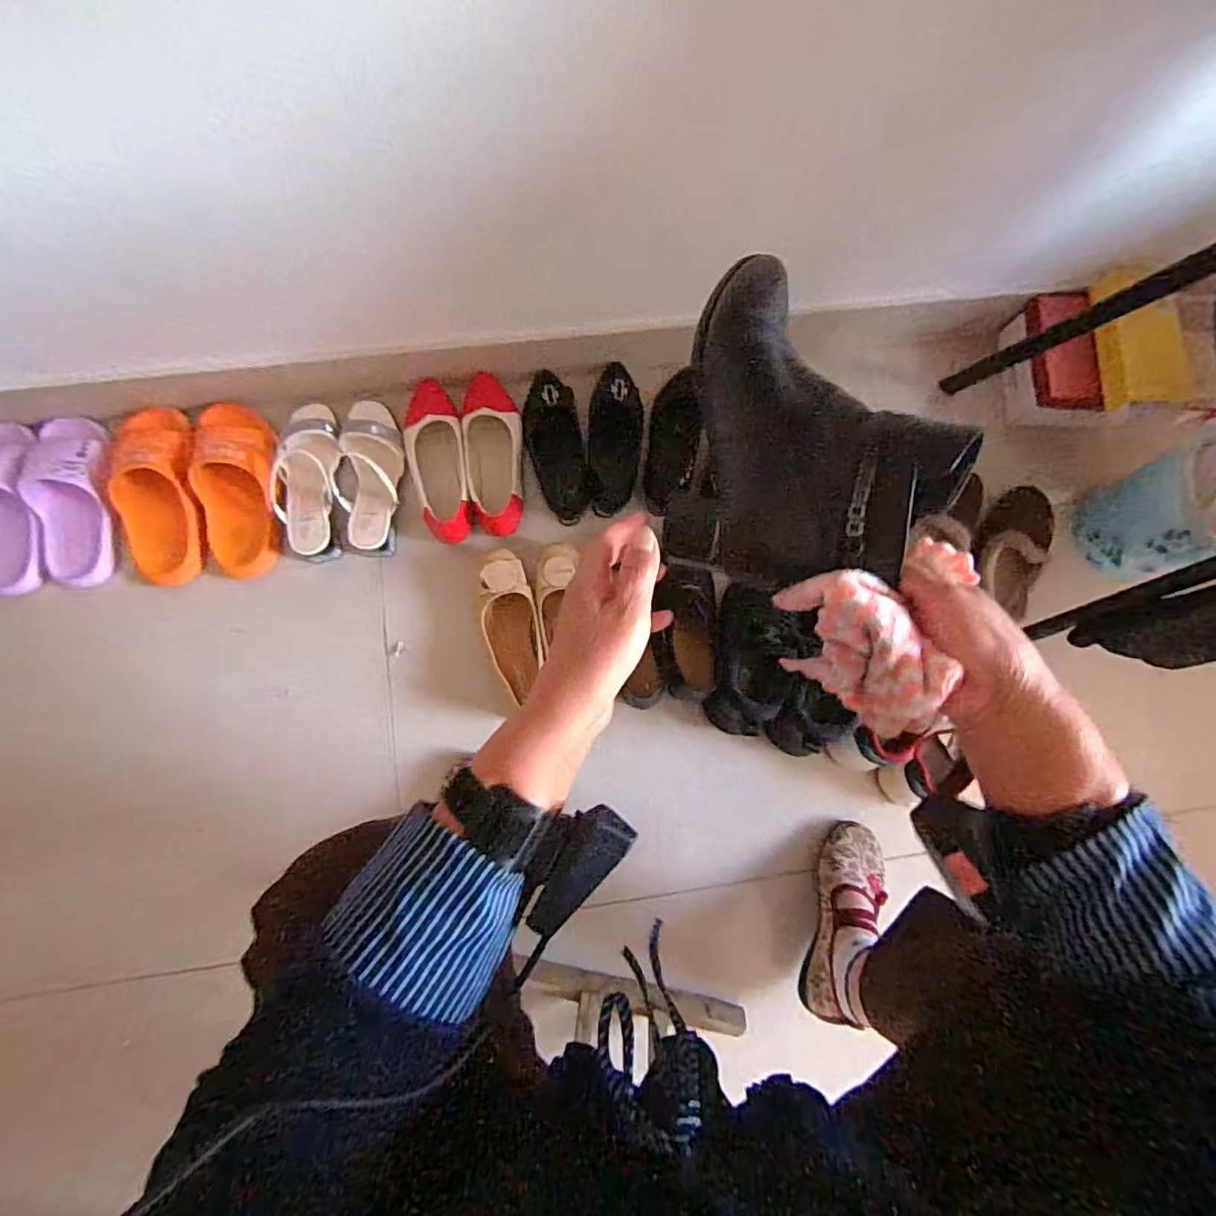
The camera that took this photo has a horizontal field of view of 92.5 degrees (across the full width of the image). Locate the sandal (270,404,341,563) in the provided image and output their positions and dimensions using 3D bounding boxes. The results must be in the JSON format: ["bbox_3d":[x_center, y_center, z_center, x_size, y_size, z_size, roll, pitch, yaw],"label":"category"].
[{"bbox_3d":[-0.426,-0.189,0.829,0.087,0.058,0.241,-9,82,-4],"label":"sandal"}]

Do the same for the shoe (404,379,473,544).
[{"bbox_3d":[-0.249,-0.215,0.851,0.078,0.050,0.247,-10,82,-4],"label":"shoe"}]

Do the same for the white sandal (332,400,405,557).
[{"bbox_3d":[-0.346,-0.197,0.842,0.096,0.074,0.240,-6,81,-4],"label":"white sandal"}]

